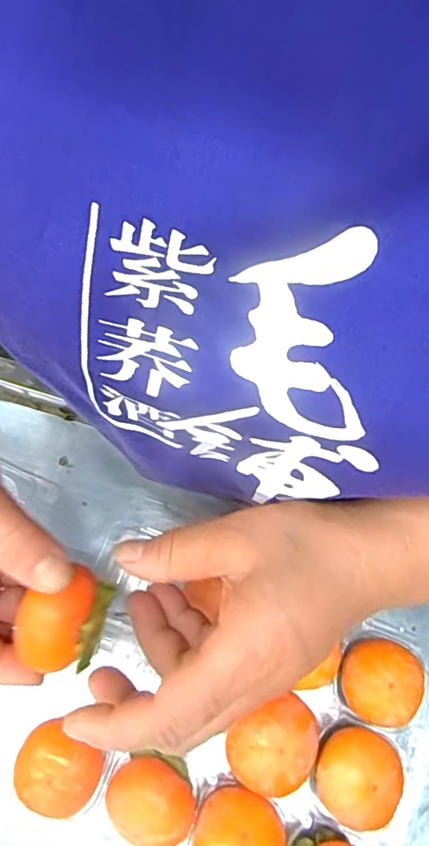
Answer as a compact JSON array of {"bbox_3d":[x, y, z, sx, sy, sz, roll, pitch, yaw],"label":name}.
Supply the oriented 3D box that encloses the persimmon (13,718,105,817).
[{"bbox_3d":[-0.087,0.195,0.312,0.044,0.045,0.040,1,67,-3],"label":"persimmon"}]

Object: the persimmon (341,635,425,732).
[{"bbox_3d":[0.098,0.157,0.337,0.045,0.040,0.046,27,68,7],"label":"persimmon"}]

